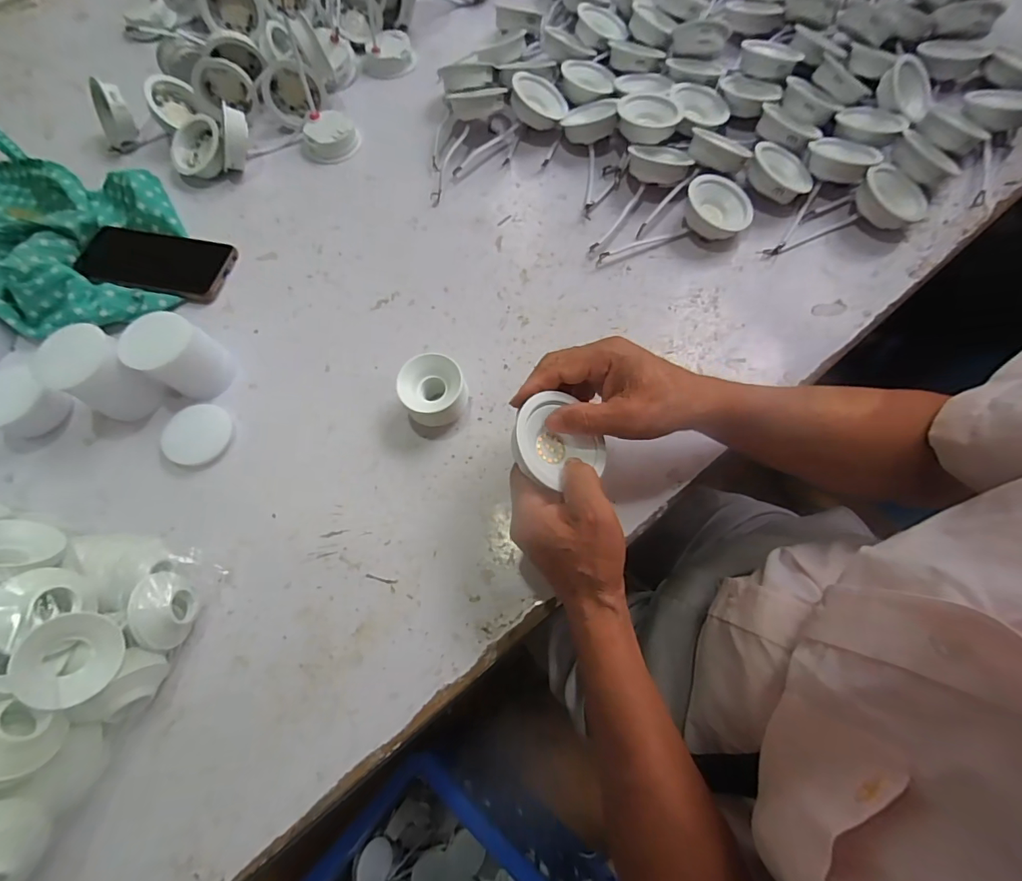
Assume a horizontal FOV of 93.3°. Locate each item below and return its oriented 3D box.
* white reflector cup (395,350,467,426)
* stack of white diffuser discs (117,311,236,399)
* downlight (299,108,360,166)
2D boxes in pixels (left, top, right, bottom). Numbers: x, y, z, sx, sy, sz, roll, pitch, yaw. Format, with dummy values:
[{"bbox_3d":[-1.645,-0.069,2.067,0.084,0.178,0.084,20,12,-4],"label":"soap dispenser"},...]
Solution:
[{"bbox_3d":[-0.068,-0.042,0.432,0.056,0.048,0.053,-1,68,2],"label":"white reflector cup"},{"bbox_3d":[-0.304,-0.076,0.446,0.049,0.075,0.060,31,72,14],"label":"stack of white diffuser discs"},{"bbox_3d":[-0.224,-0.374,0.592,0.071,0.026,0.076,-21,68,-6],"label":"downlight"}]

